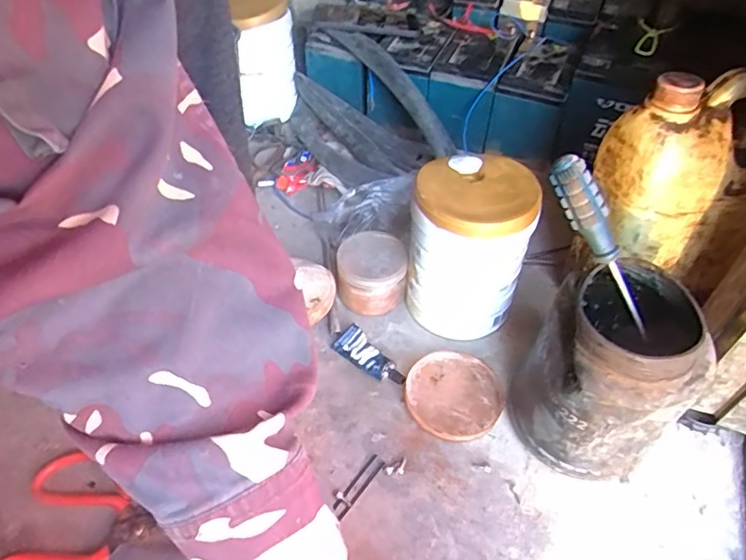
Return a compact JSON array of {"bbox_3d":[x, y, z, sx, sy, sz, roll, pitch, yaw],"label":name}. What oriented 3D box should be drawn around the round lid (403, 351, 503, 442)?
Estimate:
[{"bbox_3d":[0.084,0.119,0.565,0.099,0.006,0.099,0,49,0],"label":"round lid"}]

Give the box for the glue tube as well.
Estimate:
[{"bbox_3d":[-0.001,0.083,0.590,0.090,0.010,0.035,31,56,25],"label":"glue tube"}]

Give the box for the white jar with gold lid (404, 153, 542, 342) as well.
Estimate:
[{"bbox_3d":[0.104,-0.040,0.592,0.121,0.168,0.120,9,49,9],"label":"white jar with gold lid"}]

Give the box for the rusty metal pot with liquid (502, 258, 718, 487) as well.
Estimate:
[{"bbox_3d":[0.208,0.082,0.486,0.129,0.173,0.140,0,49,0],"label":"rusty metal pot with liquid"}]

